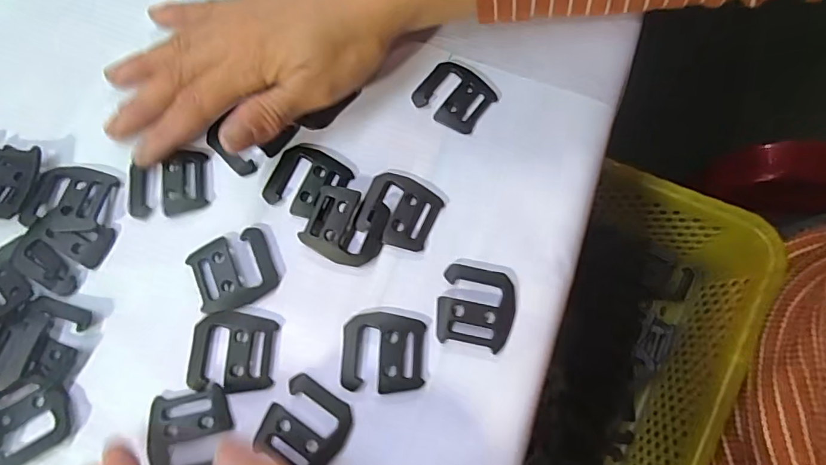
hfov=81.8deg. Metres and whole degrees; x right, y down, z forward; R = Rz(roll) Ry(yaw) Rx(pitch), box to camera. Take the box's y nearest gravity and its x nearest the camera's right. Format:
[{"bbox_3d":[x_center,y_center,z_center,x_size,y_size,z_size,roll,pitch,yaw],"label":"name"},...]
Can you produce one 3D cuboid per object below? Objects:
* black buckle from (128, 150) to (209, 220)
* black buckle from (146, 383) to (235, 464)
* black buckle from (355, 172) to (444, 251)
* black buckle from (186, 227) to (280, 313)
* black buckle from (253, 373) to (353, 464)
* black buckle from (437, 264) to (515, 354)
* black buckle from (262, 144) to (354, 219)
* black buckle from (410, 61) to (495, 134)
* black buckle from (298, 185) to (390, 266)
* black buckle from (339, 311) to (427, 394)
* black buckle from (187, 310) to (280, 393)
[{"bbox_3d":[-0.127,-0.025,0.247,0.038,0.005,0.034,-7,74,-4],"label":"black buckle"},{"bbox_3d":[-0.101,0.091,0.214,0.037,0.004,0.038,-12,75,-5],"label":"black buckle"},{"bbox_3d":[-0.007,-0.011,0.247,0.038,0.004,0.036,25,75,5],"label":"black buckle"},{"bbox_3d":[-0.089,0.019,0.236,0.037,0.005,0.035,-20,76,-7],"label":"black buckle"},{"bbox_3d":[-0.049,0.088,0.217,0.036,0.004,0.036,31,76,7],"label":"black buckle"},{"bbox_3d":[0.031,0.036,0.234,0.036,0.004,0.038,12,74,2],"label":"black buckle"},{"bbox_3d":[-0.055,-0.028,0.249,0.038,0.005,0.038,27,75,6],"label":"black buckle"},{"bbox_3d":[0.023,-0.077,0.267,0.038,0.004,0.036,36,76,8],"label":"black buckle"},{"bbox_3d":[-0.034,-0.003,0.242,0.039,0.008,0.036,22,75,5],"label":"black buckle"},{"bbox_3d":[-0.015,0.057,0.227,0.039,0.004,0.036,4,74,-1],"label":"black buckle"},{"bbox_3d":[-0.085,0.056,0.224,0.039,0.004,0.036,2,74,-1],"label":"black buckle"}]

